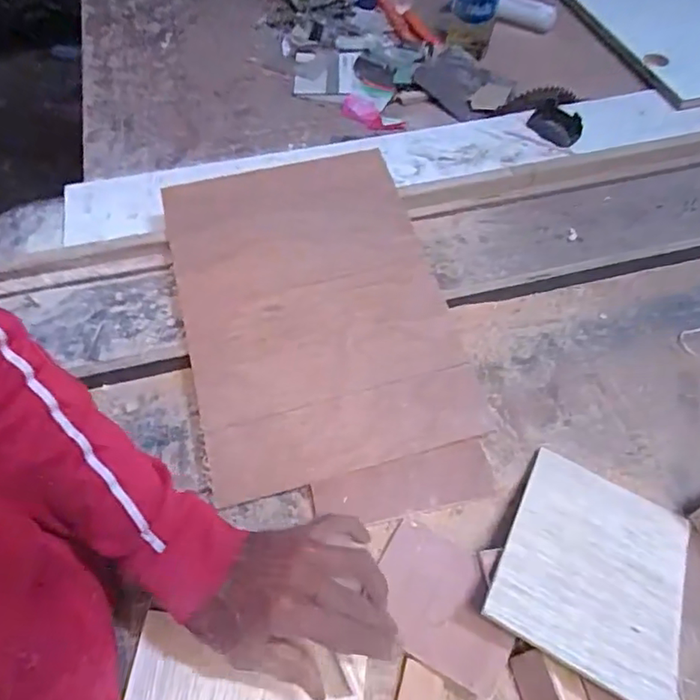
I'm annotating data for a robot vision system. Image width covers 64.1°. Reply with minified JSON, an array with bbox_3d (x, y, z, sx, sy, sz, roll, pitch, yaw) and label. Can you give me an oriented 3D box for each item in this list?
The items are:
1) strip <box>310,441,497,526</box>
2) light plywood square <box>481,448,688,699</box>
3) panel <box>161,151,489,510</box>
[{"bbox_3d":[0.046,0.119,0.484,0.154,0.010,0.049,-11,64,-9],"label":"strip"},{"bbox_3d":[0.185,0.162,0.423,0.127,0.007,0.163,26,47,15],"label":"light plywood square"},{"bbox_3d":[-0.040,-0.047,0.564,0.250,0.011,0.354,-15,66,-8],"label":"panel"}]

